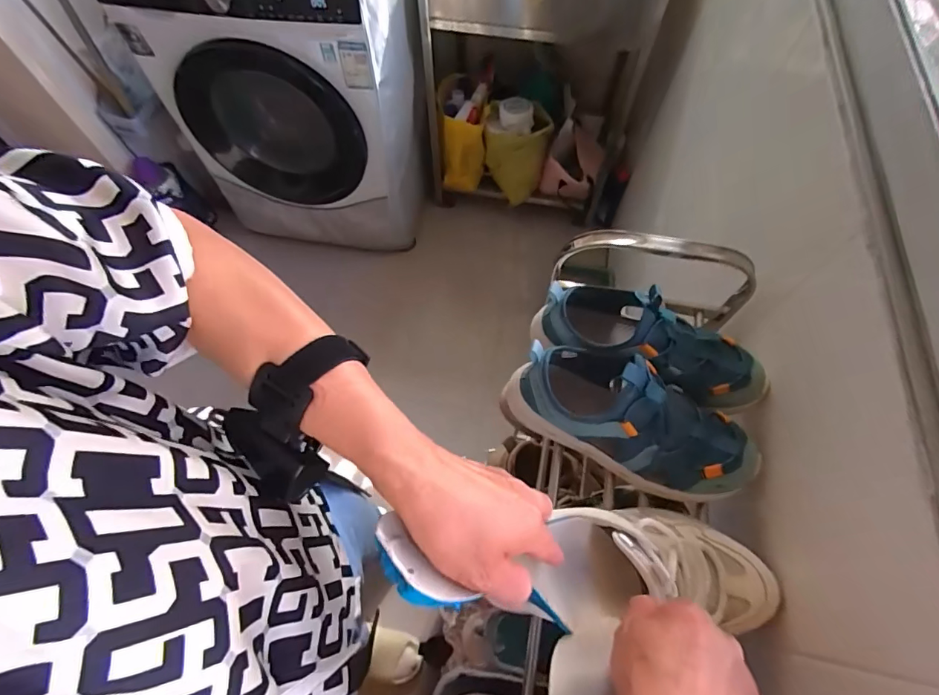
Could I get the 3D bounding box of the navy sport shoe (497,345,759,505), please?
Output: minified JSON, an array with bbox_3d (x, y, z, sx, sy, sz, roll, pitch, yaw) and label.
[{"bbox_3d":[0.163,0.067,0.461,0.237,0.114,0.086,24,66,12],"label":"navy sport shoe"}]

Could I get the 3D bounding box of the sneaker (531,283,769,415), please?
[{"bbox_3d":[0.197,-0.012,0.498,0.238,0.106,0.092,19,65,9],"label":"sneaker"}]

